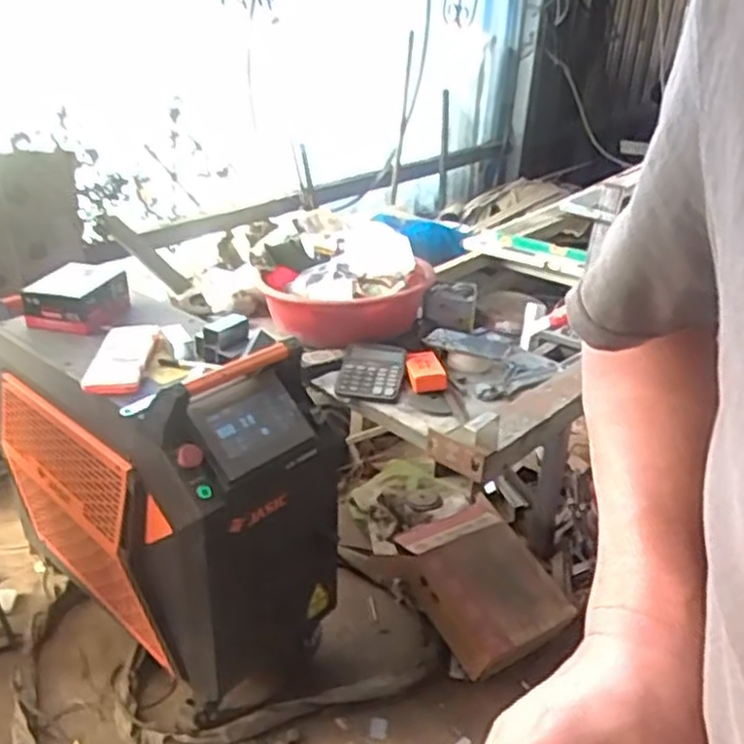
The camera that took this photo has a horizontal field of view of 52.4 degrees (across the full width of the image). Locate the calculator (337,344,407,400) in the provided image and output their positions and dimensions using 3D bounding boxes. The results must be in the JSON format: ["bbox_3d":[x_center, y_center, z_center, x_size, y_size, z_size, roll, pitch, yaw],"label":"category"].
[{"bbox_3d":[0.001,0.002,1.425,0.116,0.023,0.131,7,50,3],"label":"calculator"}]

